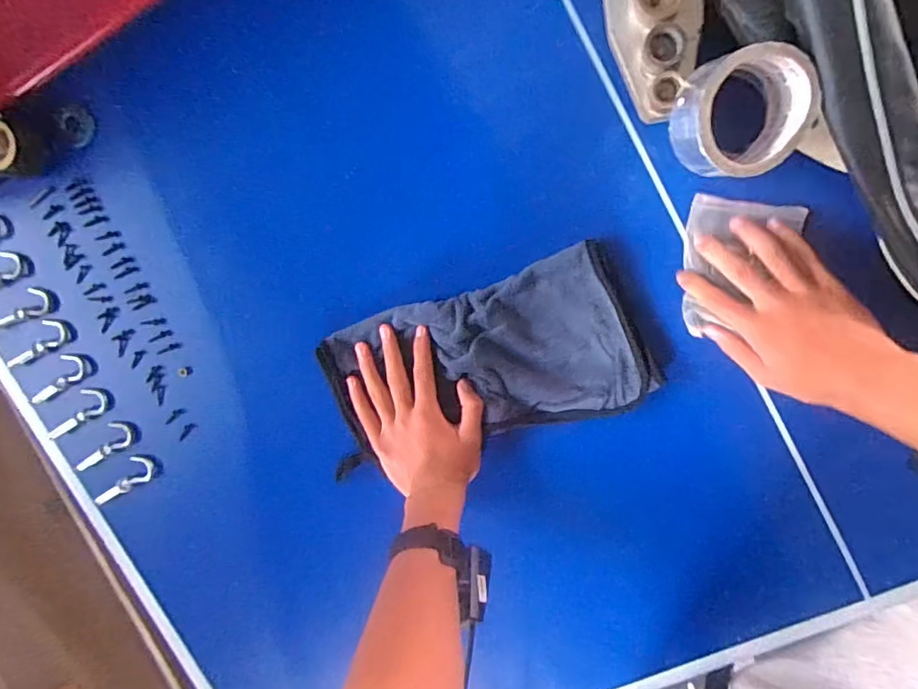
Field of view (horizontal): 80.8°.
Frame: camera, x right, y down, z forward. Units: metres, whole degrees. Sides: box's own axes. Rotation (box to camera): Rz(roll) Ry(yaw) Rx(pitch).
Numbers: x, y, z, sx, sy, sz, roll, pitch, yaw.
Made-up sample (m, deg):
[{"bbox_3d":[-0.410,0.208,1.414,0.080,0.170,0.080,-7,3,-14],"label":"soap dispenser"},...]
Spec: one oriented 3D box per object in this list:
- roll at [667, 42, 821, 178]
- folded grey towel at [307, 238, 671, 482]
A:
[{"bbox_3d":[0.224,-0.185,0.419,0.110,0.053,0.087,-28,108,7],"label":"roll"},{"bbox_3d":[0.019,0.024,0.545,0.318,0.019,0.158,-19,93,9],"label":"folded grey towel"}]

